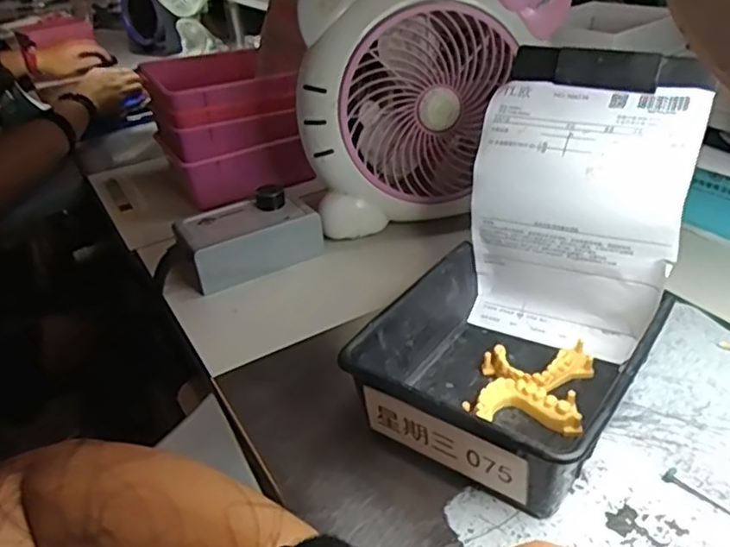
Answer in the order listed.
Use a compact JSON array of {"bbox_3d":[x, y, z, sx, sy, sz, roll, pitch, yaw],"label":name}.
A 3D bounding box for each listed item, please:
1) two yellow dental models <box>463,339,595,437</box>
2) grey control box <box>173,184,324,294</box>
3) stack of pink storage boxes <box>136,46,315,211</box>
[{"bbox_3d":[0.119,0.078,0.448,0.073,0.021,0.095,8,34,21],"label":"two yellow dental models"},{"bbox_3d":[-0.118,-0.038,0.636,0.135,0.058,0.071,-22,35,-24],"label":"grey control box"},{"bbox_3d":[-0.166,-0.182,0.777,0.149,0.148,0.129,-20,35,-22],"label":"stack of pink storage boxes"}]

